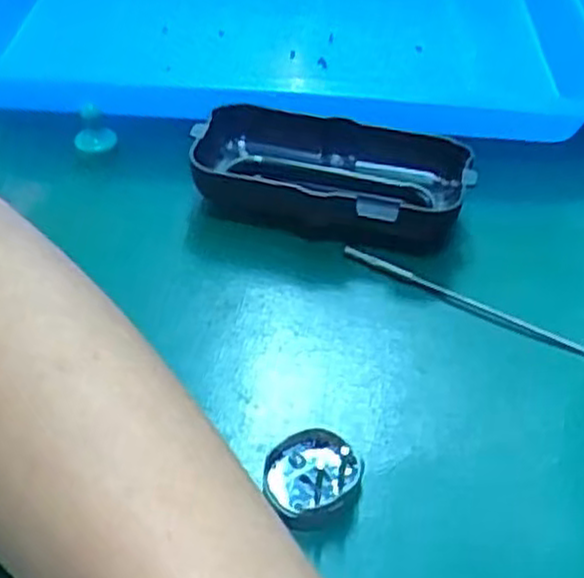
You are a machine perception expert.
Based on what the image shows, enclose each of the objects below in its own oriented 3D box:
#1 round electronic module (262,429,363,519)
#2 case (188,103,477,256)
[{"bbox_3d":[0.005,0.056,0.229,0.026,0.011,0.028,2,44,-2],"label":"round electronic module"},{"bbox_3d":[0.015,-0.047,0.324,0.109,0.026,0.055,13,45,10],"label":"case"}]

